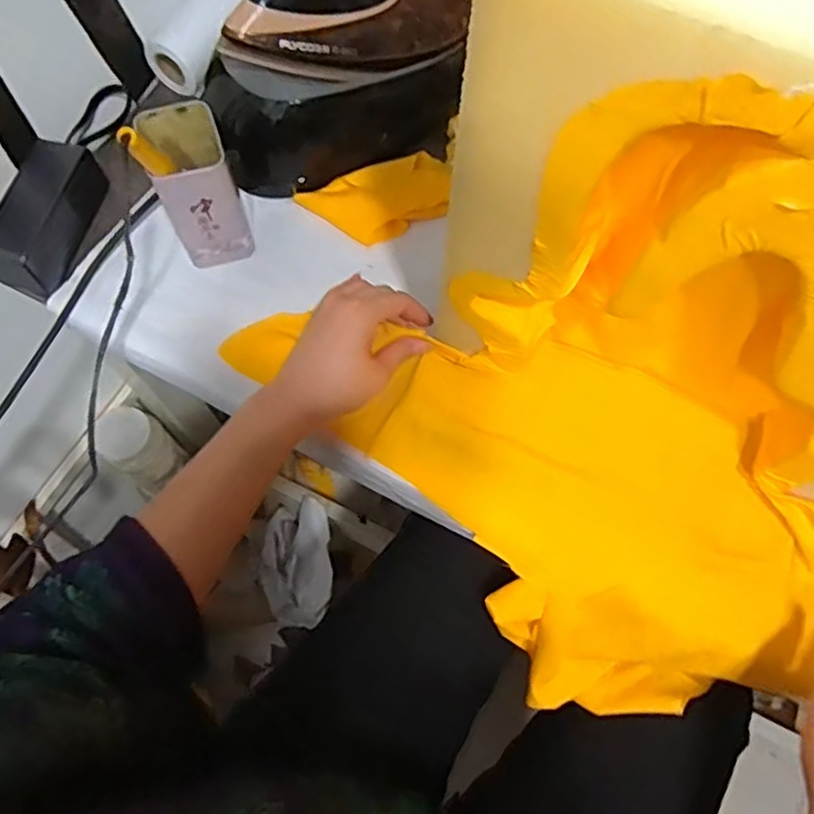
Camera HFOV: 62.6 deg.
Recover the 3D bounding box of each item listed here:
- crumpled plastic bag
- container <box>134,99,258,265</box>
[{"bbox_3d":[-0.189,0.260,1.103,0.128,0.129,0.188,-2,67,0],"label":"crumpled plastic bag"},{"bbox_3d":[-0.175,-0.185,0.570,0.060,0.112,0.082,-19,68,-7],"label":"container"}]

